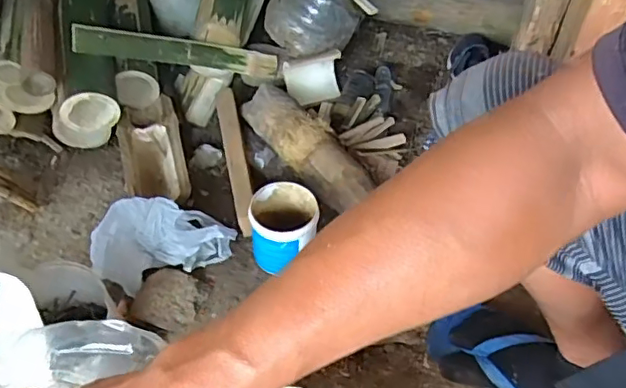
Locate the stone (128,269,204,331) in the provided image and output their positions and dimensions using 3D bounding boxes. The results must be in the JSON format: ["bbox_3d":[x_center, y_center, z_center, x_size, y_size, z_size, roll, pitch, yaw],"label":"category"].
[{"bbox_3d":[-0.203,0.146,0.772,0.086,0.032,0.075,9,51,8],"label":"stone"}]

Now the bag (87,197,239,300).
[{"bbox_3d":[-0.216,0.070,0.800,0.200,0.116,0.087,-17,53,-9],"label":"bag"}]

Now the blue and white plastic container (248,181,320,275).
[{"bbox_3d":[-0.040,0.050,0.805,0.096,0.095,0.103,-2,52,3],"label":"blue and white plastic container"}]

